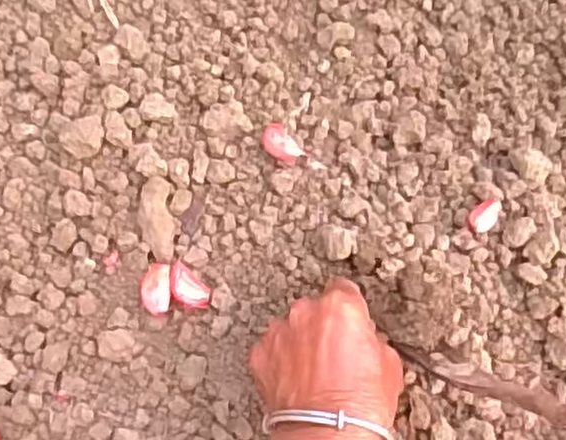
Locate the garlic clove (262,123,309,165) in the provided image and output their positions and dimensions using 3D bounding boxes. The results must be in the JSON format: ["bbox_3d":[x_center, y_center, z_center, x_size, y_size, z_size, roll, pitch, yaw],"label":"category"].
[{"bbox_3d":[-0.001,-0.050,0.493,0.018,0.016,0.031,-40,78,-12],"label":"garlic clove"}]

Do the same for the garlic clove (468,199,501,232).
[{"bbox_3d":[0.132,-0.003,0.479,0.024,0.008,0.016,-43,78,-12],"label":"garlic clove"}]

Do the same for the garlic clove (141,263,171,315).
[{"bbox_3d":[-0.080,0.043,0.467,0.019,0.014,0.033,3,73,0],"label":"garlic clove"}]

